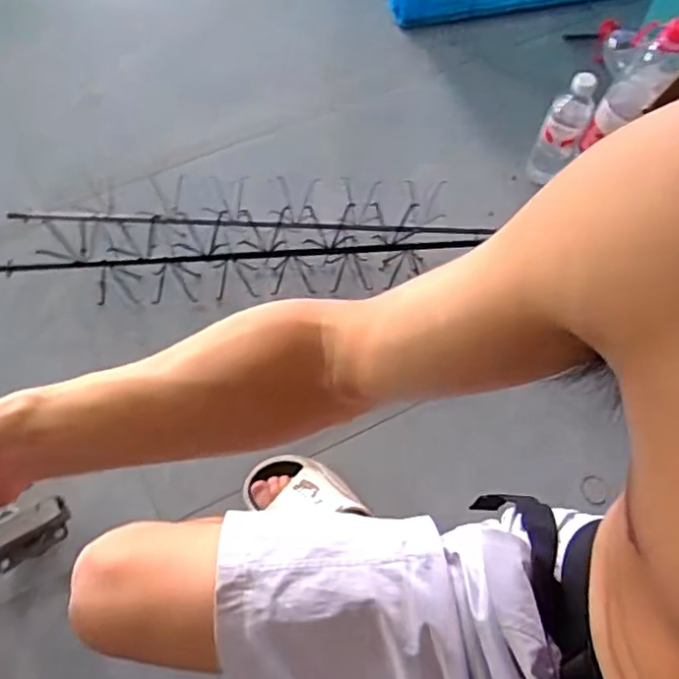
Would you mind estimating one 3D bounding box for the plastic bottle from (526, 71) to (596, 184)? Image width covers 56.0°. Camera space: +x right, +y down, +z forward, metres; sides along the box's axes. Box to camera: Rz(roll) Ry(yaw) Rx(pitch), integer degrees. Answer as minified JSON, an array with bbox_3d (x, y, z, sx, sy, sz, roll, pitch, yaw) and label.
[{"bbox_3d":[0.359,-0.335,1.039,0.064,0.205,0.063,23,67,9],"label":"plastic bottle"}]

